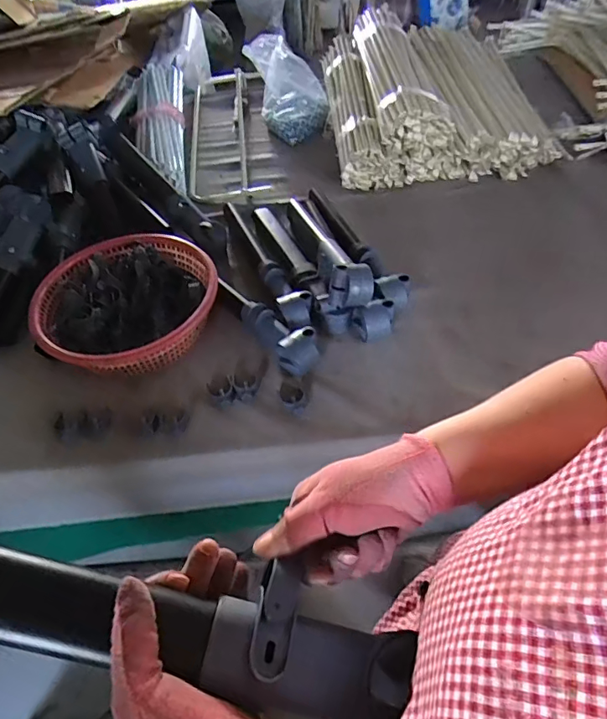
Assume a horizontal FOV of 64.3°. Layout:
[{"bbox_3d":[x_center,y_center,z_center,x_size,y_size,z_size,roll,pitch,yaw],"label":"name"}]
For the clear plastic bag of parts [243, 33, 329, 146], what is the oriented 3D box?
[{"bbox_3d":[-0.039,-0.710,1.274,0.185,0.205,0.233,-14,52,-7],"label":"clear plastic bag of parts"}]

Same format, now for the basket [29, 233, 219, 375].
[{"bbox_3d":[-0.296,-0.092,0.841,0.293,0.089,0.275,-2,51,3],"label":"basket"}]

